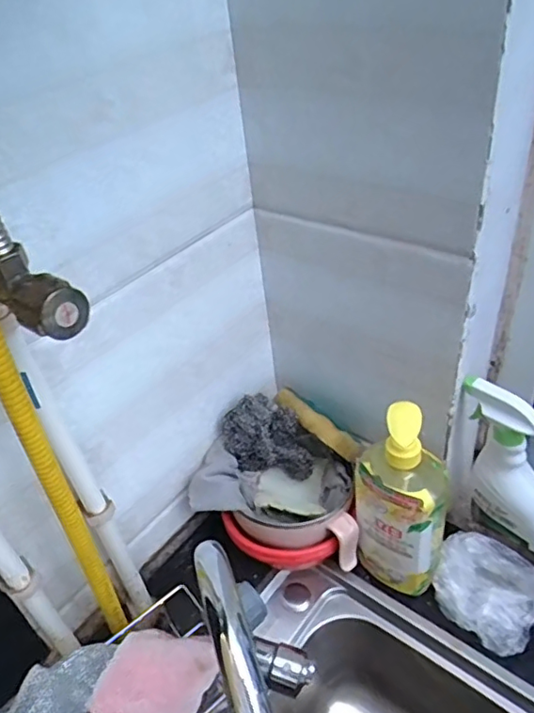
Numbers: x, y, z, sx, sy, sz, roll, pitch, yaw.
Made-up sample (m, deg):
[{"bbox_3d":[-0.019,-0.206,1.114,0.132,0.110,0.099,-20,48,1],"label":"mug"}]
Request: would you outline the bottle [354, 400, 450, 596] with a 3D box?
[{"bbox_3d":[0.148,0.157,0.621,0.095,0.259,0.065,14,44,24],"label":"bottle"}]

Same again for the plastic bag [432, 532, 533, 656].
[{"bbox_3d":[0.251,0.264,0.648,0.090,0.058,0.120,-35,47,-29],"label":"plastic bag"}]

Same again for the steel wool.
[{"bbox_3d":[0.000,0.101,0.711,0.113,0.097,0.062,-4,40,5],"label":"steel wool"}]

